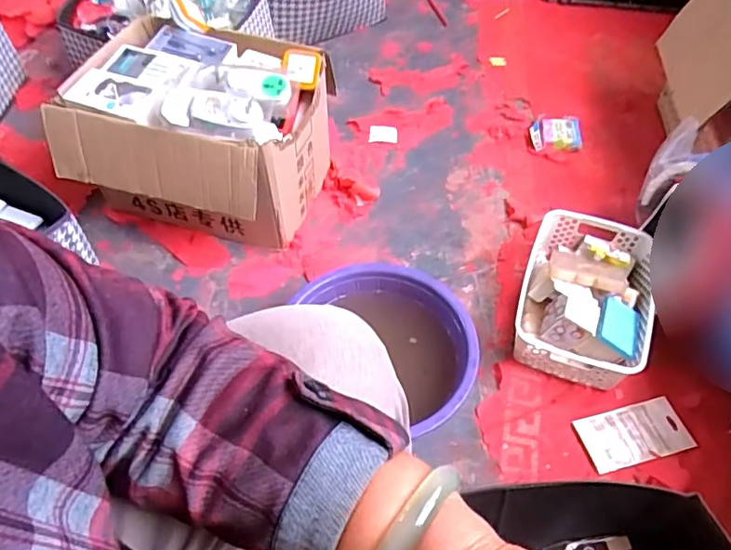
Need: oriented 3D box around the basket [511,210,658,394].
[{"bbox_3d":[0.368,0.038,0.917,0.200,0.093,0.291,18,55,14],"label":"basket"}]

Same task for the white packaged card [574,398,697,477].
[{"bbox_3d":[0.403,0.237,0.818,0.162,0.006,0.084,-12,53,-8],"label":"white packaged card"}]

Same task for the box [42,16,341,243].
[{"bbox_3d":[-0.301,-0.254,1.011,0.413,0.288,0.338,14,54,11],"label":"box"}]

